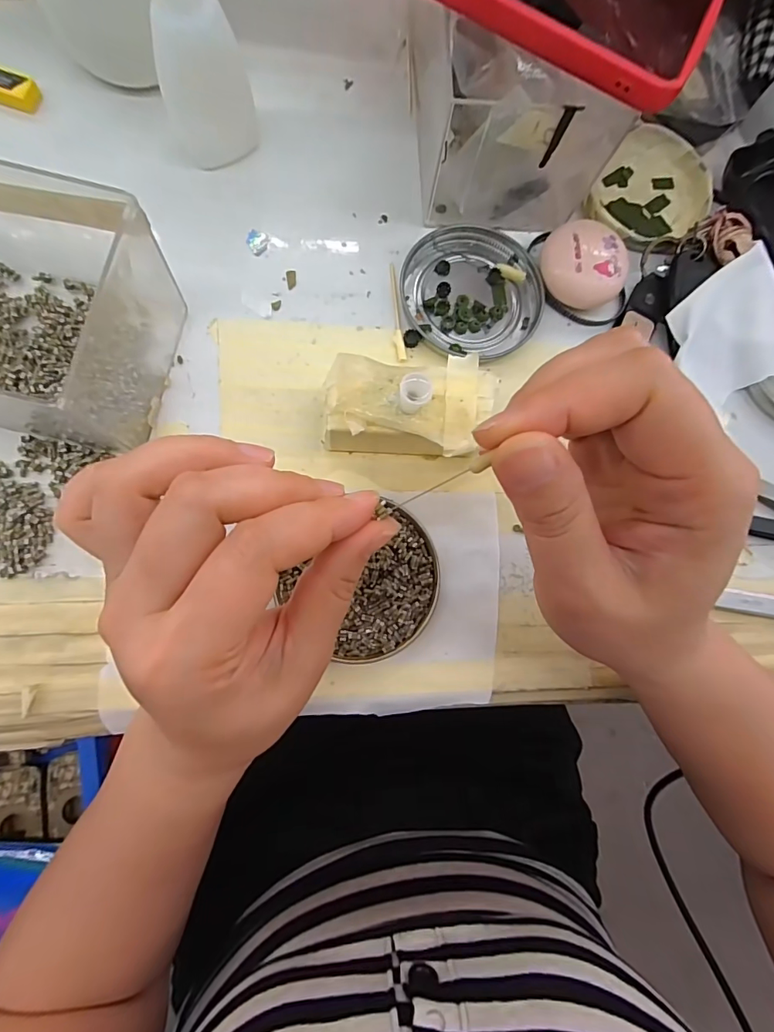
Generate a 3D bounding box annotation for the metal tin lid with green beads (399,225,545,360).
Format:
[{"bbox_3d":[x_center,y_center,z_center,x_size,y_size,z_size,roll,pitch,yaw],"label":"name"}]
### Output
[{"bbox_3d":[0.048,-0.126,0.257,0.075,0.009,0.075,1,80,-6],"label":"metal tin lid with green beads"}]

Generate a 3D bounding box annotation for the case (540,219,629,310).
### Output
[{"bbox_3d":[0.109,-0.138,0.256,0.041,0.023,0.043,1,80,-6],"label":"case"}]

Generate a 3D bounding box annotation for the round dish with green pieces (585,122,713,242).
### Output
[{"bbox_3d":[0.162,-0.198,0.279,0.066,0.014,0.085,34,78,0],"label":"round dish with green pieces"}]

